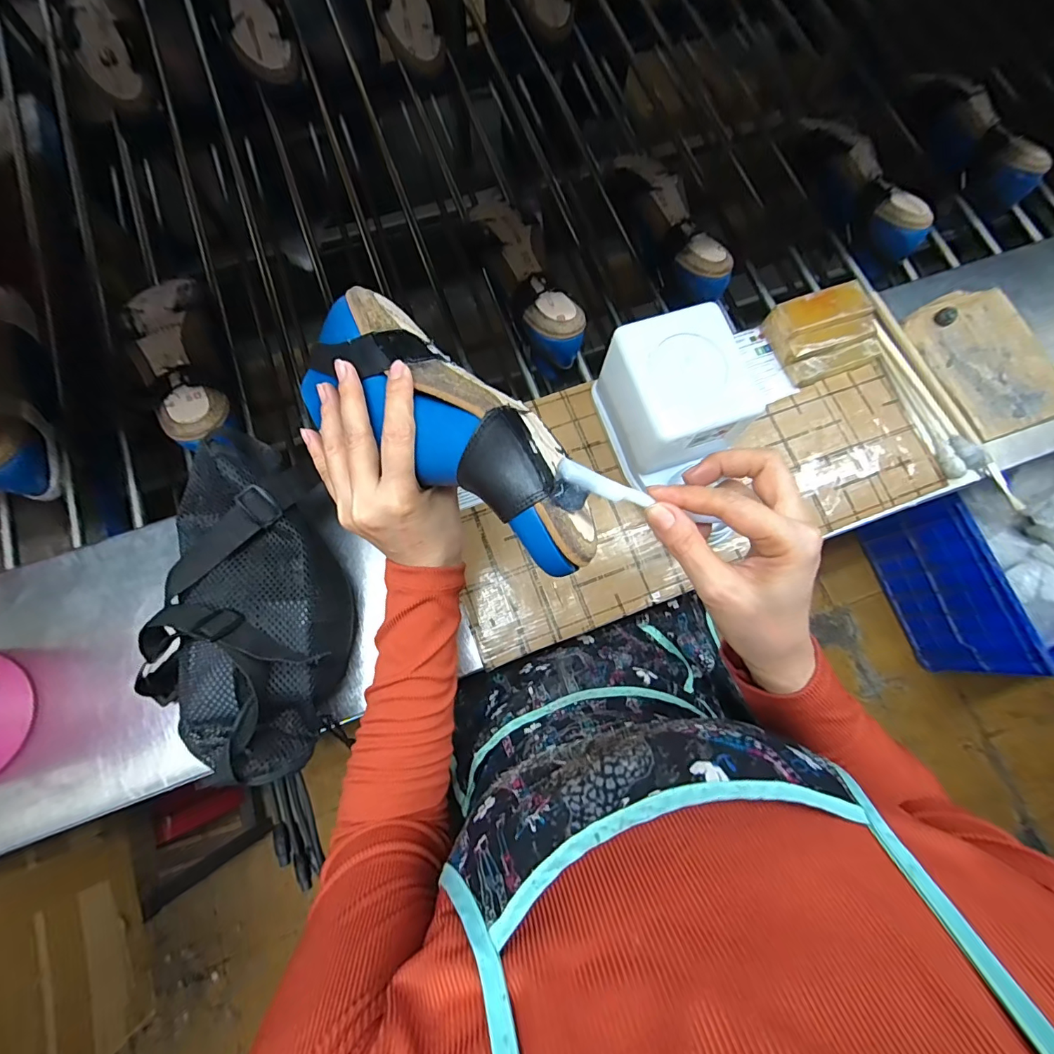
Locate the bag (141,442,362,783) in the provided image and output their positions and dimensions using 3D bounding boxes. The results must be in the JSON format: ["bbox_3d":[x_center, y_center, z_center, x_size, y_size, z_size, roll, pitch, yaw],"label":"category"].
[{"bbox_3d":[-0.218,0.062,0.377,0.129,0.110,0.246,0,75,0],"label":"bag"}]

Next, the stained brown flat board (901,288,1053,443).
[{"bbox_3d":[0.505,-0.184,0.507,0.132,0.011,0.164,-21,76,-6],"label":"stained brown flat board"}]

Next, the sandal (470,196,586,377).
[{"bbox_3d":[-0.004,-0.282,0.551,0.073,0.081,0.217,-21,76,-6],"label":"sandal"}]

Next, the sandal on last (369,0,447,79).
[{"bbox_3d":[-0.175,-0.742,0.649,0.089,0.072,0.209,-16,75,-4],"label":"sandal on last"}]

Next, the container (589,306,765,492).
[{"bbox_3d":[0.131,-0.109,0.425,0.099,0.109,0.131,-17,76,-5],"label":"container"}]

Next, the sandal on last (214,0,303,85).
[{"bbox_3d":[-0.374,-0.715,0.644,0.085,0.062,0.237,-15,75,-4],"label":"sandal on last"}]

